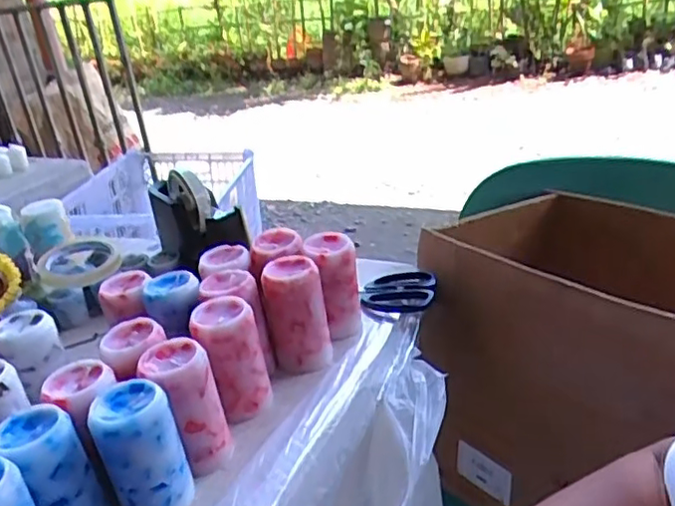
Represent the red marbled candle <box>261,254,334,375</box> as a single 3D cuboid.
[{"bbox_3d":[-0.037,0.054,0.573,0.050,0.091,0.050,-11,26,-7],"label":"red marbled candle"}]

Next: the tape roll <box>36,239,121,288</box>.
[{"bbox_3d":[-0.300,0.009,0.743,0.091,0.013,0.078,-9,41,-11],"label":"tape roll"}]

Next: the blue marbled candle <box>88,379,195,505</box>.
[{"bbox_3d":[-0.133,0.138,0.439,0.050,0.092,0.050,-18,28,-21],"label":"blue marbled candle"}]

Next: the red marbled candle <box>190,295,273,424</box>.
[{"bbox_3d":[-0.085,0.087,0.524,0.050,0.088,0.054,-16,27,-16],"label":"red marbled candle"}]

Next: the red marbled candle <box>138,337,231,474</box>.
[{"bbox_3d":[-0.112,0.116,0.481,0.048,0.094,0.048,-16,27,-16],"label":"red marbled candle"}]

